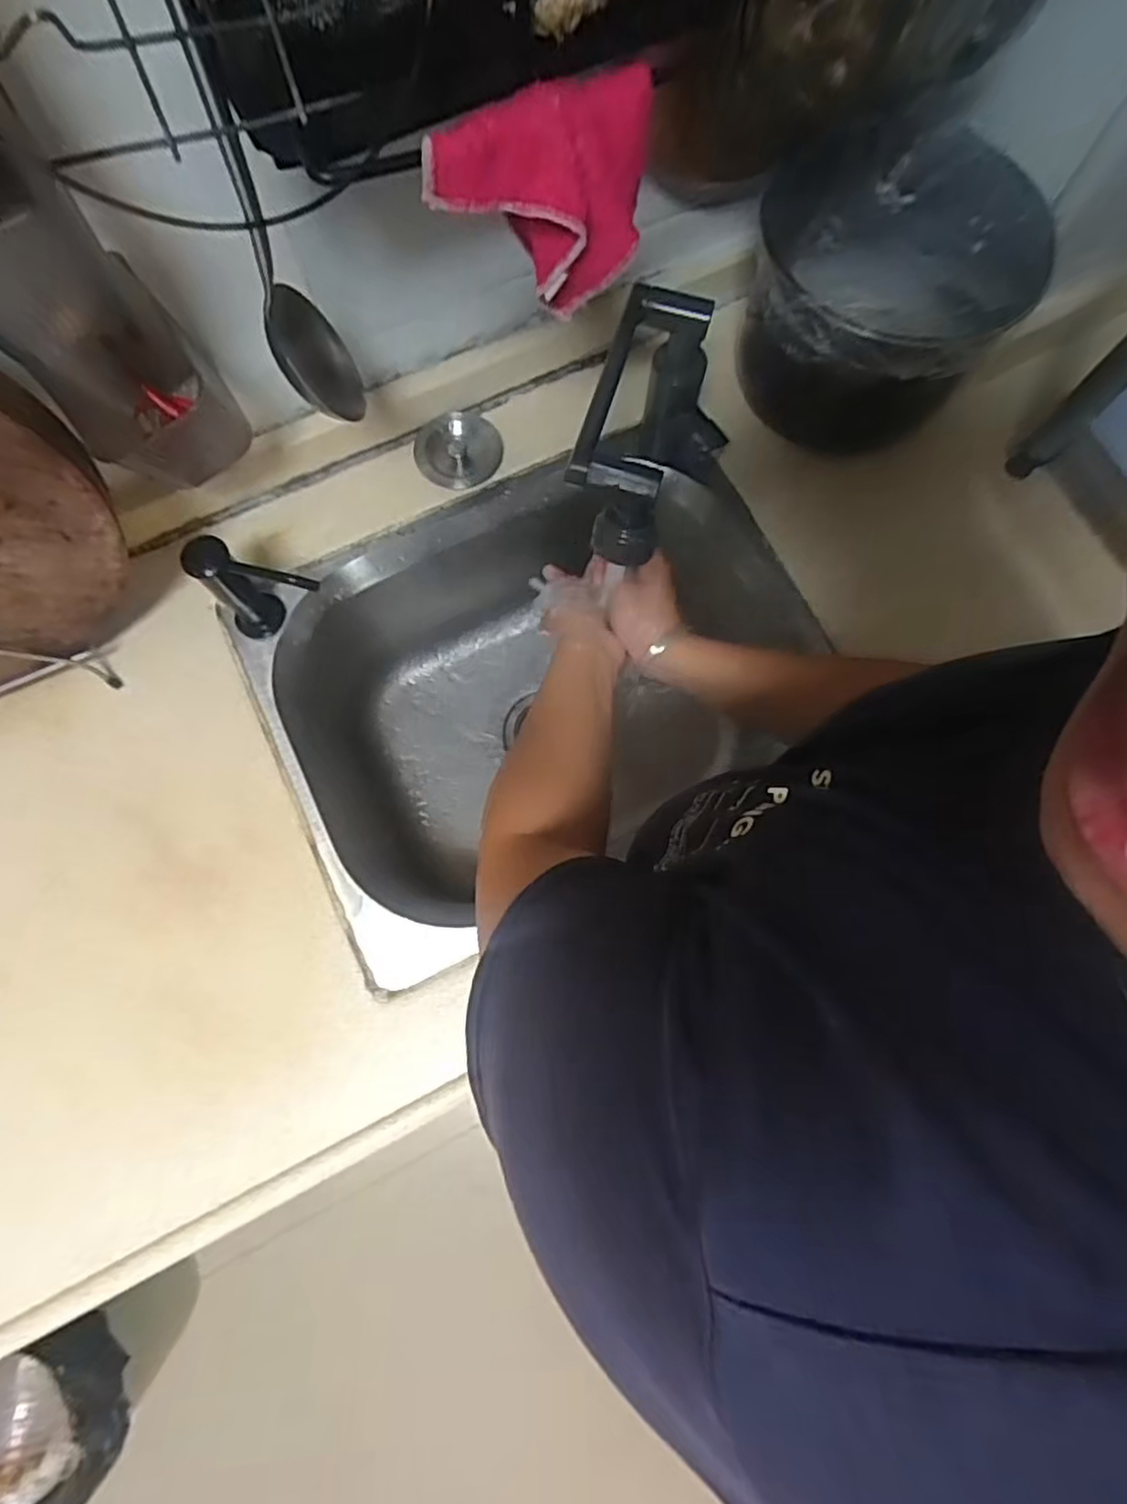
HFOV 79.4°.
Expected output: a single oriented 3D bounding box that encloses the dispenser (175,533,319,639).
[{"bbox_3d":[-0.255,-0.130,0.586,0.105,0.110,0.040,20,77,6],"label":"dispenser"}]

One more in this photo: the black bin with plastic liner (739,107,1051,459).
[{"bbox_3d":[0.280,-0.395,0.620,0.216,0.167,0.203,3,75,0],"label":"black bin with plastic liner"}]

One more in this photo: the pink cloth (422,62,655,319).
[{"bbox_3d":[-0.004,-0.284,0.357,0.118,0.098,0.035,-24,77,-7],"label":"pink cloth"}]

